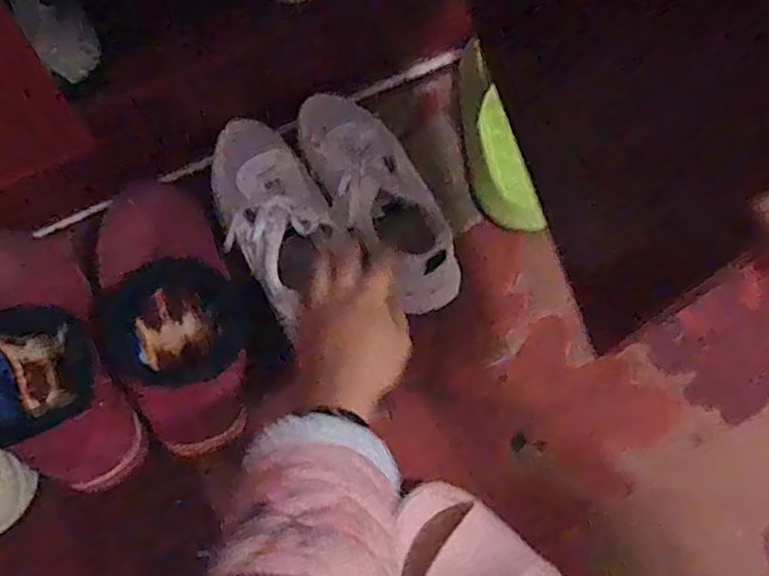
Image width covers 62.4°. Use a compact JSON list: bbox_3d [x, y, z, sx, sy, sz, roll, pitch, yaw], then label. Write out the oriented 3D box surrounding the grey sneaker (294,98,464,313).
[{"bbox_3d":[-0.004,-0.094,0.588,0.093,0.076,0.237,-30,79,-12],"label":"grey sneaker"}]

